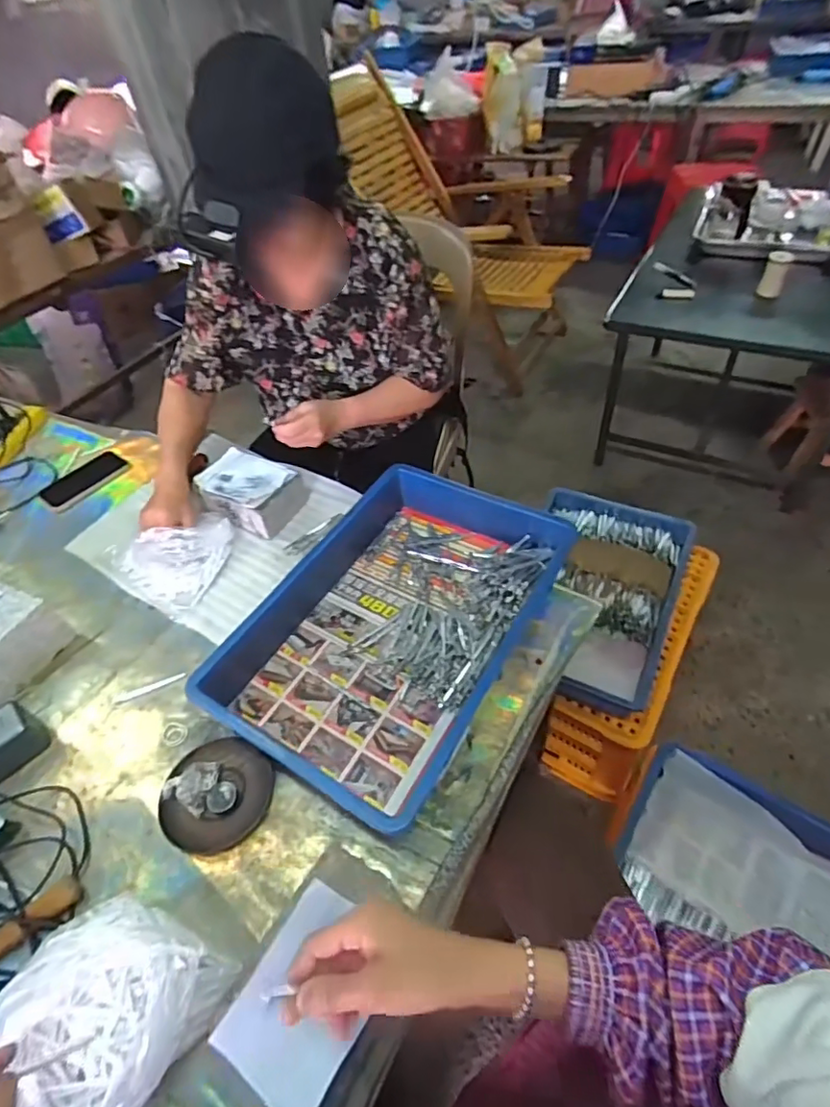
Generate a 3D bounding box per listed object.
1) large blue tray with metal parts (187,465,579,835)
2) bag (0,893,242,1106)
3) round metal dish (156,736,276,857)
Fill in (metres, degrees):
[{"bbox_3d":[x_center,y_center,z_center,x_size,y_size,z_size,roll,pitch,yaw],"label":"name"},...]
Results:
[{"bbox_3d":[-0.017,0.076,0.681,0.291,0.089,0.437,22,54,23],"label":"large blue tray with metal parts"},{"bbox_3d":[-0.243,0.378,0.440,0.136,0.104,0.147,17,53,20],"label":"bag"},{"bbox_3d":[-0.209,0.254,0.582,0.111,0.013,0.113,-3,48,3],"label":"round metal dish"}]

